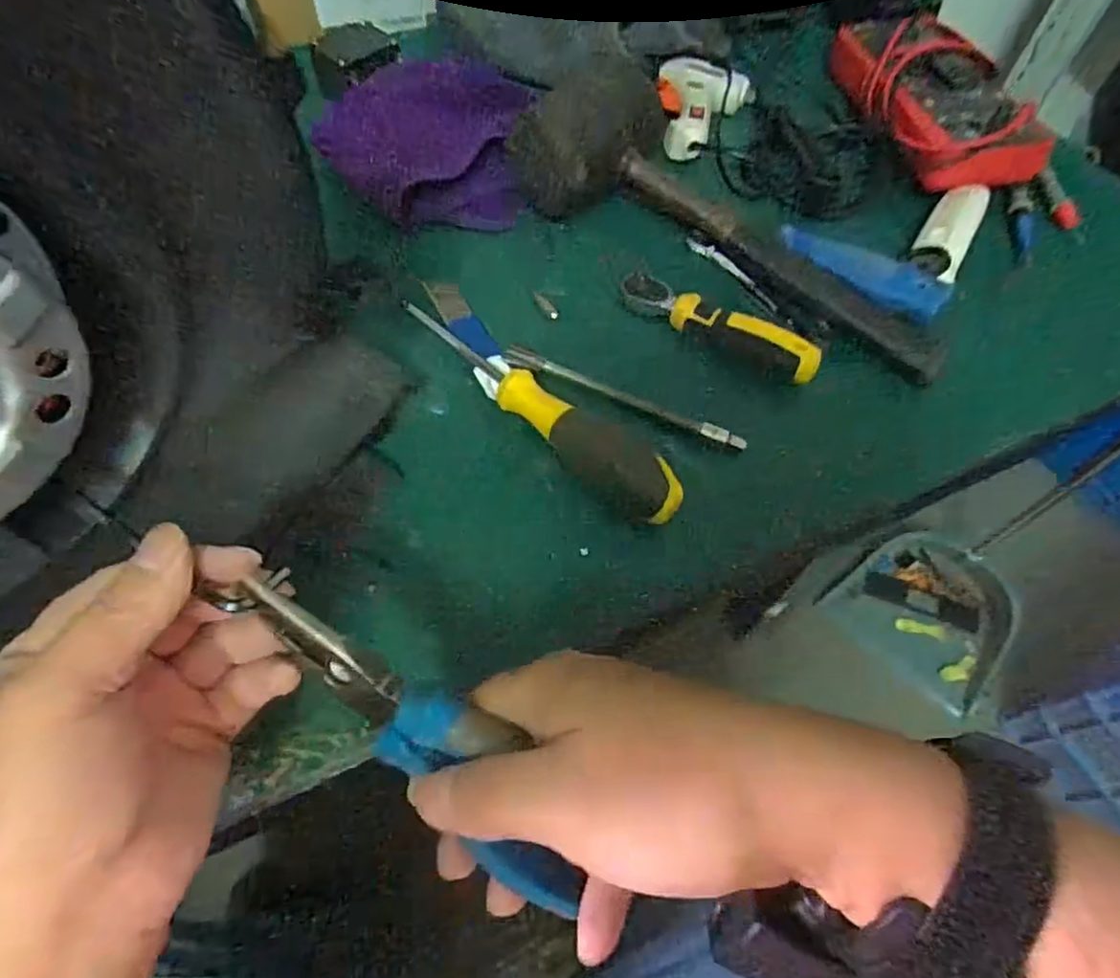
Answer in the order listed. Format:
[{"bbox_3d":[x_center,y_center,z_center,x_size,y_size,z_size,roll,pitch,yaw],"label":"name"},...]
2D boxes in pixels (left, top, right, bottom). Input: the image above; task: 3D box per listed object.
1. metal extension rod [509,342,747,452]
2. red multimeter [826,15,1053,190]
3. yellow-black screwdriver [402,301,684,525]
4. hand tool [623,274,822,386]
[{"bbox_3d":[0.034,-0.051,0.359,0.141,0.005,0.011,23,62,10],"label":"metal extension rod"},{"bbox_3d":[0.274,-0.289,0.475,0.109,0.047,0.204,-9,61,-8],"label":"red multimeter"},{"bbox_3d":[-0.016,-0.045,0.342,0.188,0.028,0.027,38,65,18],"label":"yellow-black screwdriver"},{"bbox_3d":[0.089,-0.096,0.376,0.121,0.018,0.024,32,64,15],"label":"hand tool"}]

